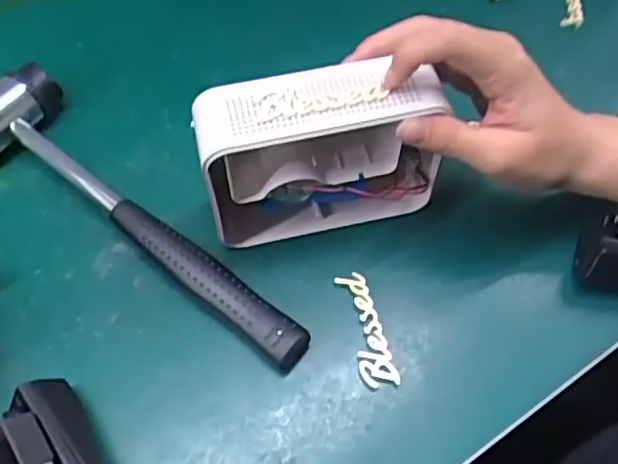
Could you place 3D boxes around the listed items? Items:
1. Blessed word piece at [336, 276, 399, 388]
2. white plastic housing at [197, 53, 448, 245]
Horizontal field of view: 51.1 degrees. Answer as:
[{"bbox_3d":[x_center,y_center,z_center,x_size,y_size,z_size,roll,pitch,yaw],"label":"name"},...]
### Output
[{"bbox_3d":[0.031,0.053,0.355,0.017,0.009,0.064,-12,60,-6],"label":"Blessed word piece"},{"bbox_3d":[0.008,-0.040,0.350,0.124,0.100,0.040,-11,60,-5],"label":"white plastic housing"}]

